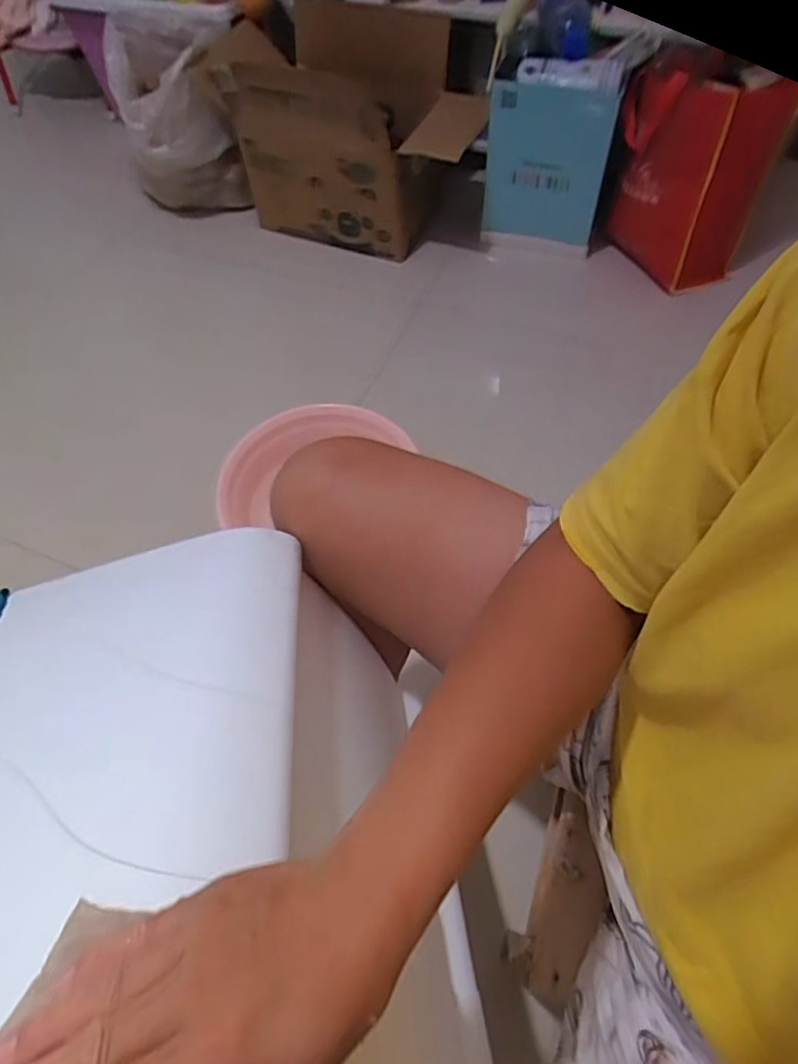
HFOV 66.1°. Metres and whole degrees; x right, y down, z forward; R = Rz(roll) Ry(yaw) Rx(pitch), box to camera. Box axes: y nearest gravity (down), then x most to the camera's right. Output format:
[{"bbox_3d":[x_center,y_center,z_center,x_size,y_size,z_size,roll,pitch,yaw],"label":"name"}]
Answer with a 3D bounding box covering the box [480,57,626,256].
[{"bbox_3d":[0.302,-0.763,1.276,0.240,0.347,0.094,5,59,7],"label":"box"}]

